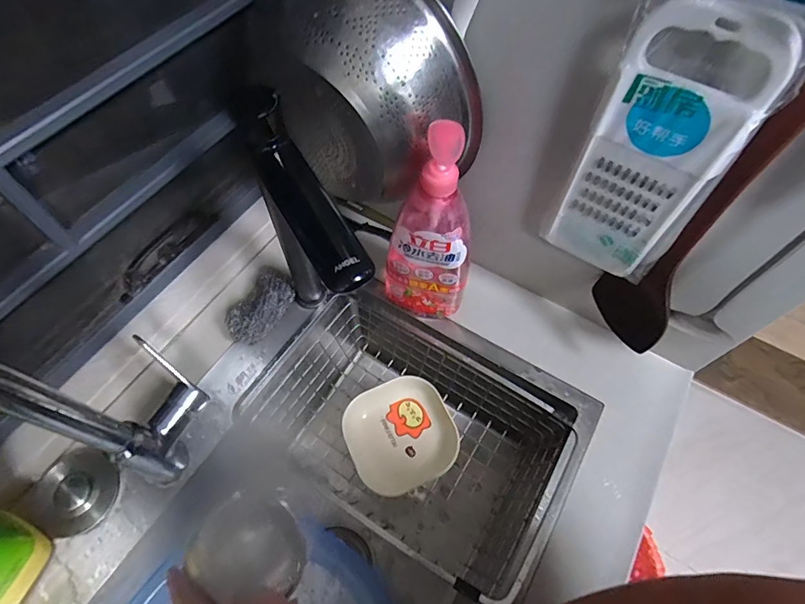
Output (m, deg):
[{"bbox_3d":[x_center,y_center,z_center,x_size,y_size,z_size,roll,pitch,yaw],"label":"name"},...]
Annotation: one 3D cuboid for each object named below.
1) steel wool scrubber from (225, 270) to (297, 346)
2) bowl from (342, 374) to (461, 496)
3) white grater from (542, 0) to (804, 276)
[{"bbox_3d":[-0.189,0.008,0.602,0.066,0.042,0.101,25,63,12],"label":"steel wool scrubber"},{"bbox_3d":[-0.004,0.181,0.626,0.141,0.031,0.141,-22,63,-13],"label":"bowl"},{"bbox_3d":[0.200,-0.112,0.383,0.098,0.259,0.014,30,64,15],"label":"white grater"}]

